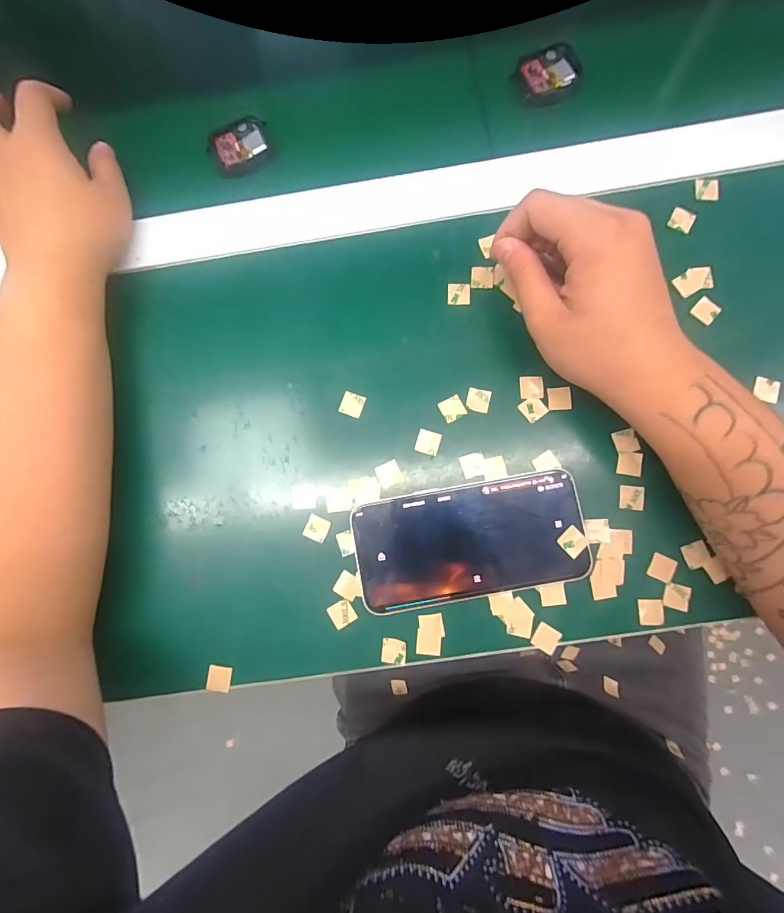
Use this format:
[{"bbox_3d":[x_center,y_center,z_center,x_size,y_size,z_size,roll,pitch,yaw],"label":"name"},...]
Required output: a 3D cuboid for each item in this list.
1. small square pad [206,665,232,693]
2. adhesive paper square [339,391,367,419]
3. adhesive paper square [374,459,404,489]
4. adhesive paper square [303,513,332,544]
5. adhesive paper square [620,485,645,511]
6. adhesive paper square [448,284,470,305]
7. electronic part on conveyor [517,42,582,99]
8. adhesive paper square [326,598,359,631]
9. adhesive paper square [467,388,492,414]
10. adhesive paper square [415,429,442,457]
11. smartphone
[{"bbox_3d":[-0.112,0.145,0.269,0.015,0.004,0.016,9,83,5],"label":"small square pad"},{"bbox_3d":[-0.027,-0.036,0.285,0.016,0.004,0.016,18,84,6],"label":"adhesive paper square"},{"bbox_3d":[-0.002,0.012,0.276,0.016,0.004,0.016,-24,81,0],"label":"adhesive paper square"},{"bbox_3d":[-0.050,0.048,0.277,0.015,0.004,0.015,24,84,5],"label":"adhesive paper square"},{"bbox_3d":[0.156,0.027,0.270,0.015,0.004,0.016,3,83,14],"label":"adhesive paper square"},{"bbox_3d":[0.047,-0.114,0.291,0.015,0.004,0.015,2,85,4],"label":"adhesive paper square"},{"bbox_3d":[0.119,-0.288,0.309,0.046,0.006,0.041,-21,81,1],"label":"electronic part on conveyor"},{"bbox_3d":[-0.032,0.103,0.270,0.016,0.004,0.016,-29,83,-5],"label":"adhesive paper square"},{"bbox_3d":[0.059,-0.038,0.280,0.015,0.004,0.015,12,83,5],"label":"adhesive paper square"},{"bbox_3d":[0.025,-0.009,0.279,0.016,0.004,0.016,15,83,5],"label":"adhesive paper square"},{"bbox_3d":[0.049,0.054,0.266,0.143,0.011,0.070,-11,82,1],"label":"smartphone"}]

